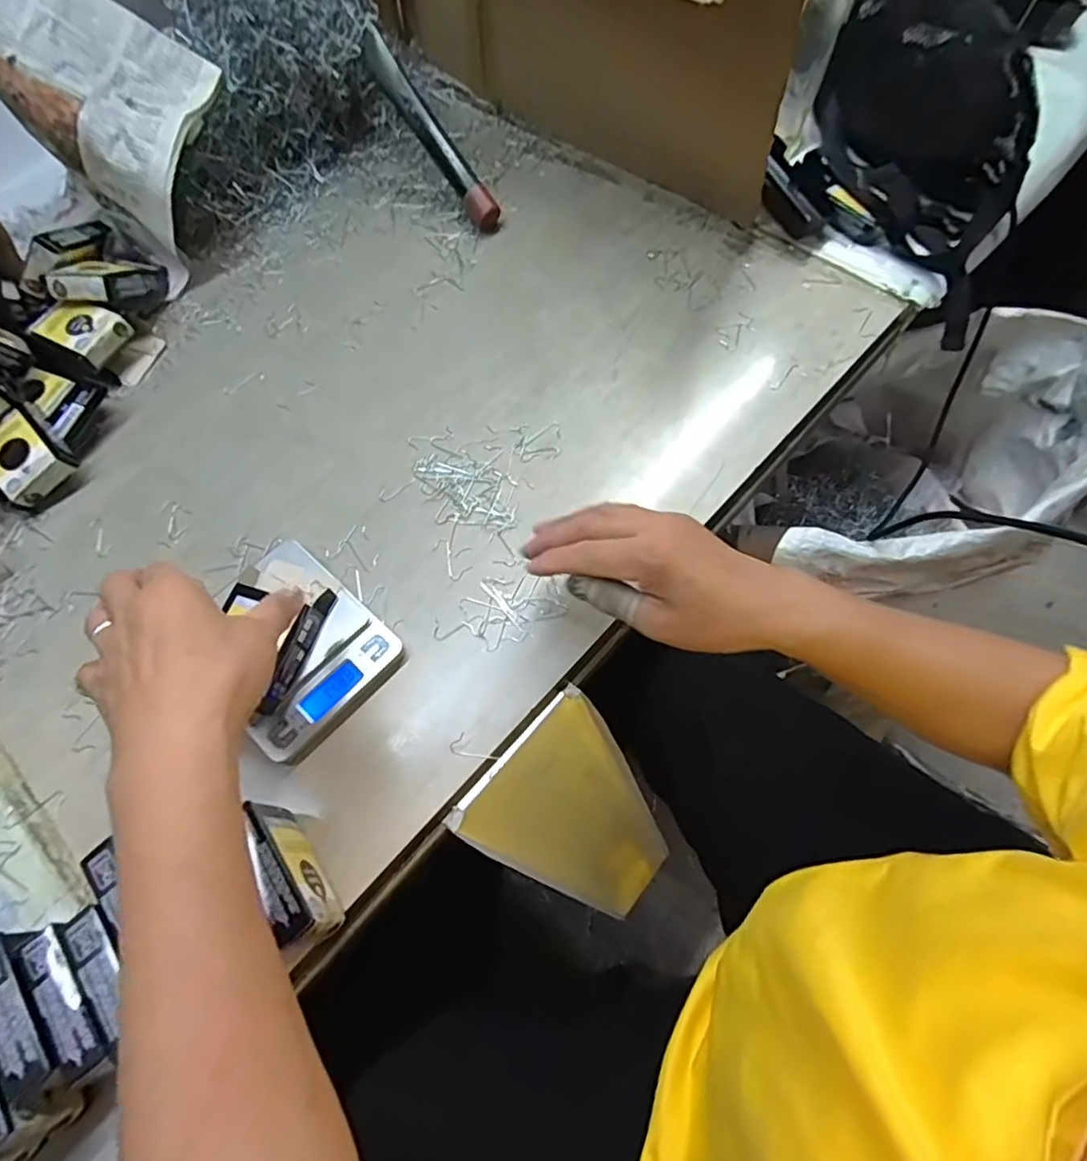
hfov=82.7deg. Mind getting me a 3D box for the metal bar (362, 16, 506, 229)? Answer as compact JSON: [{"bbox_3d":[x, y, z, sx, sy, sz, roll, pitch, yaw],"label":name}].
[{"bbox_3d":[-0.109,-0.428,0.591,0.024,0.028,0.202,-38,95,-16],"label":"metal bar"}]

